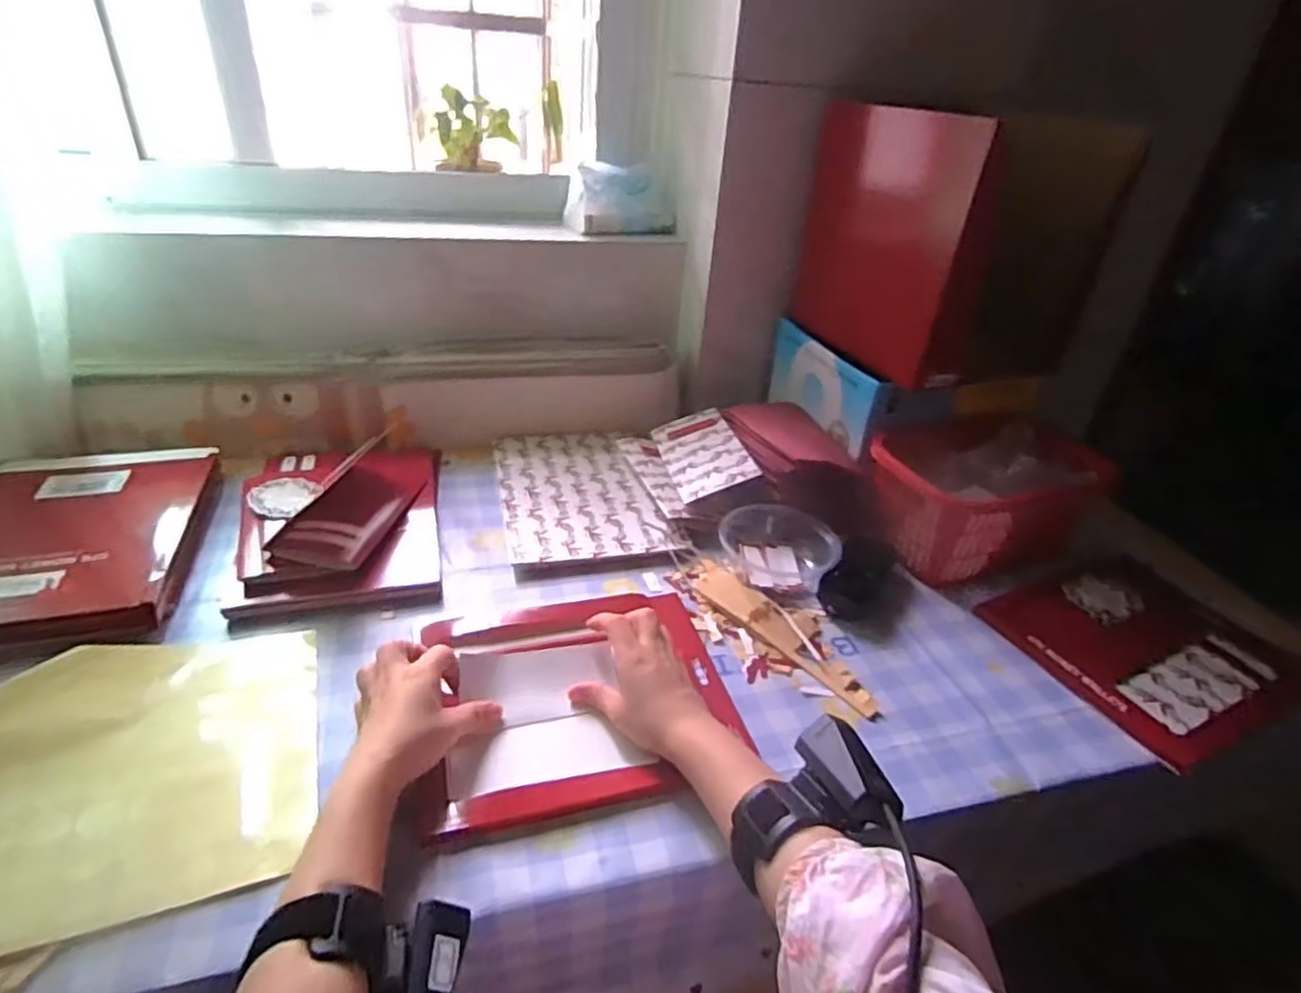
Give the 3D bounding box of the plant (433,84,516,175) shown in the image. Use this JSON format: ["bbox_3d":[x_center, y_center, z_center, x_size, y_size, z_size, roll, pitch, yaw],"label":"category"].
[{"bbox_3d":[-0.269,-0.543,1.049,0.118,0.110,0.117,-7,33,-20],"label":"plant"}]

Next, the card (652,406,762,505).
[{"bbox_3d":[0.059,-0.052,0.788,0.085,0.008,0.159,-21,35,-1],"label":"card"}]

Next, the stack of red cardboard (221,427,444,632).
[{"bbox_3d":[-0.308,-0.002,0.696,0.181,0.051,0.286,-4,32,-15],"label":"stack of red cardboard"}]

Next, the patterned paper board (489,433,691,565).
[{"bbox_3d":[-0.081,-0.011,0.777,0.170,0.013,0.250,-4,32,-15],"label":"patterned paper board"}]

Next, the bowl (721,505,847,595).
[{"bbox_3d":[0.128,0.047,0.681,0.102,0.044,0.101,4,31,-2],"label":"bowl"}]

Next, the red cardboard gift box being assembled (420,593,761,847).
[{"bbox_3d":[-0.055,0.142,0.540,0.229,0.045,0.206,-5,37,-16],"label":"red cardboard gift box being assembled"}]

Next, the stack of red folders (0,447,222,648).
[{"bbox_3d":[-0.525,0.037,0.617,0.208,0.029,0.237,-5,33,-17],"label":"stack of red folders"}]

